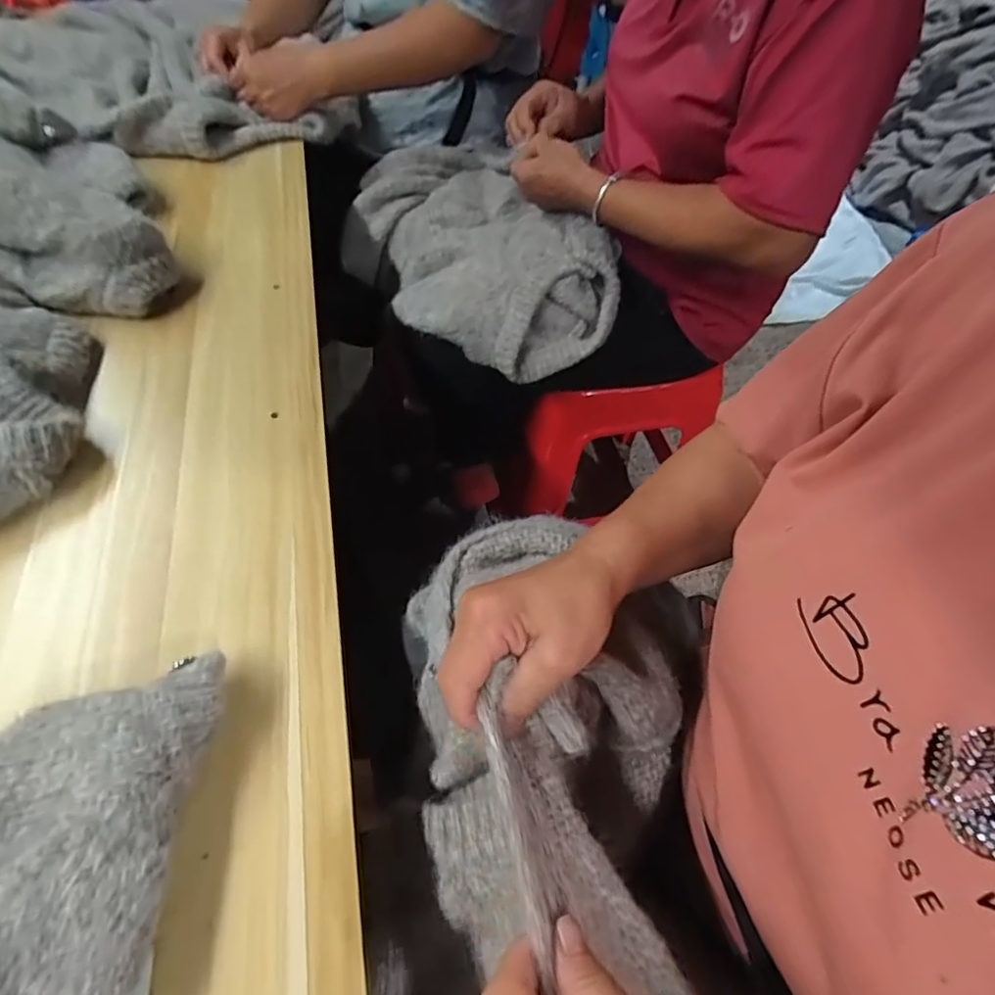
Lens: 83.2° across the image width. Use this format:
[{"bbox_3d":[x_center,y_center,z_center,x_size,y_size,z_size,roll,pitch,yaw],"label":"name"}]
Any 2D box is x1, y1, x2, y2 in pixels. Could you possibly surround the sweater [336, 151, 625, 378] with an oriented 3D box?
[{"bbox_3d":[-0.045,-0.336,0.755,0.261,0.135,0.454,-19,58,-18],"label":"sweater"}]

